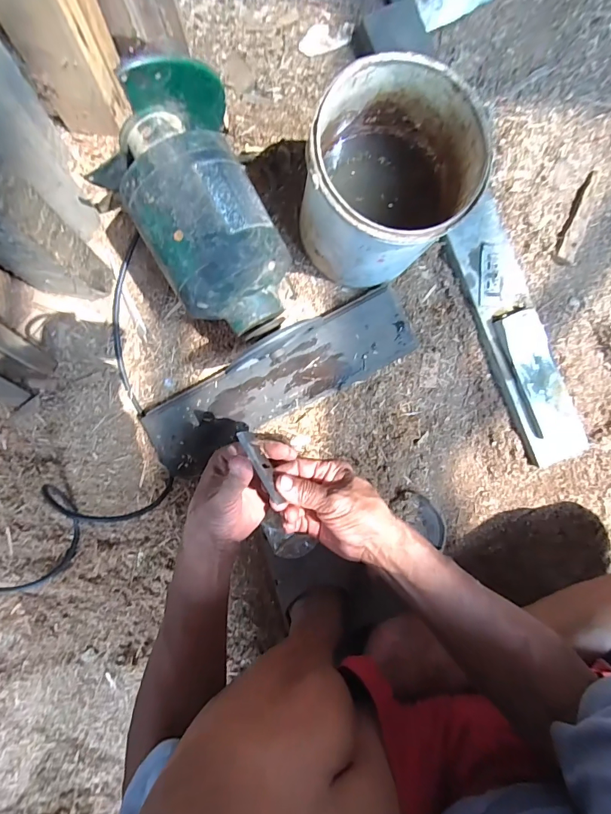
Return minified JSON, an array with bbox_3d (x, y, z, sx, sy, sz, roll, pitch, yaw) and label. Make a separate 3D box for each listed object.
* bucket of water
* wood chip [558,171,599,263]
[{"bbox_3d":[0.091,-0.252,0.473,0.172,0.186,0.175,0,91,-1],"label":"bucket of water"},{"bbox_3d":[0.407,-0.280,0.580,0.030,0.018,0.150,24,89,-2],"label":"wood chip"}]

